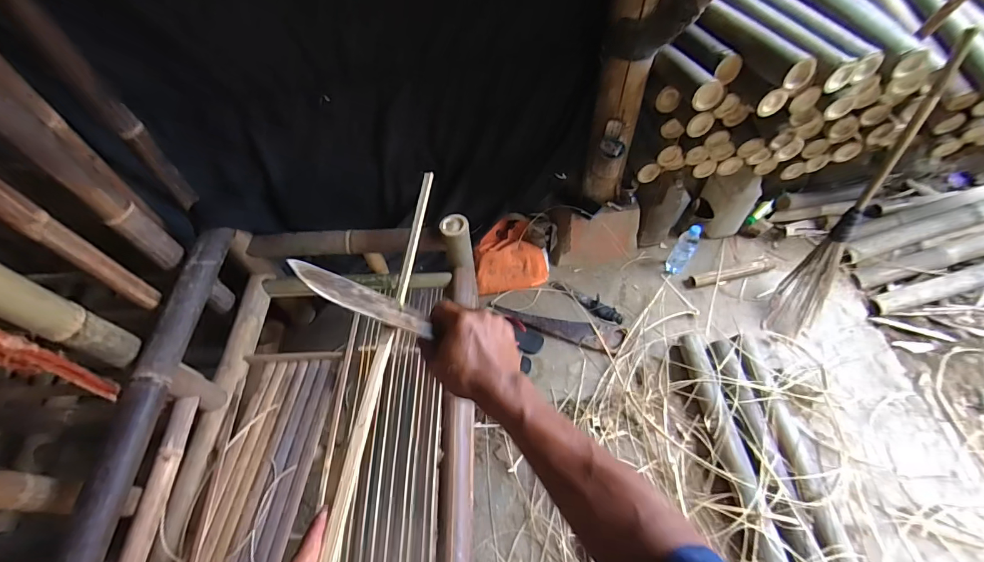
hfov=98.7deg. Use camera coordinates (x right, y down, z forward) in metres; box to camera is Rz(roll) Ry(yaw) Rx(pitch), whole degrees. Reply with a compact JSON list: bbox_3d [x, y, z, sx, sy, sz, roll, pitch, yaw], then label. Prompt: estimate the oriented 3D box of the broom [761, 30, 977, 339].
[{"bbox_3d":[1.068,-0.206,1.214,0.134,0.878,0.103,25,34,19],"label":"broom"}]

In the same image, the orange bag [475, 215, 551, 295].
[{"bbox_3d":[0.063,-0.092,1.545,0.264,0.104,0.248,-10,56,-3],"label":"orange bag"}]

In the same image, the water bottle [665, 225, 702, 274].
[{"bbox_3d":[0.664,-0.109,1.460,0.070,0.215,0.060,27,62,20],"label":"water bottle"}]

